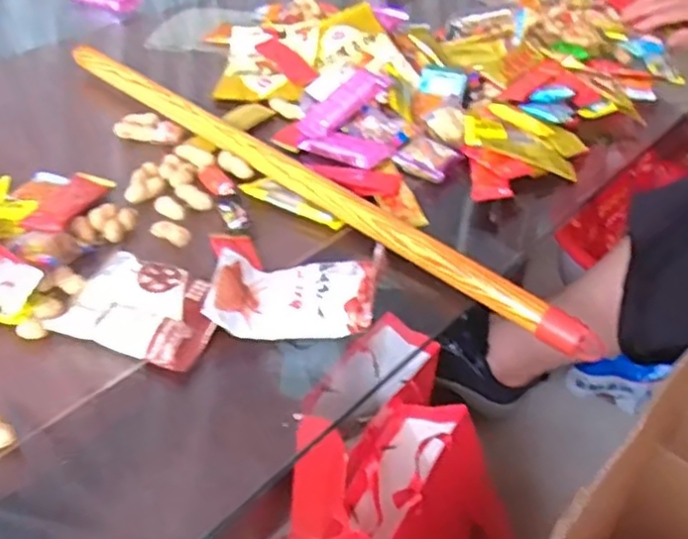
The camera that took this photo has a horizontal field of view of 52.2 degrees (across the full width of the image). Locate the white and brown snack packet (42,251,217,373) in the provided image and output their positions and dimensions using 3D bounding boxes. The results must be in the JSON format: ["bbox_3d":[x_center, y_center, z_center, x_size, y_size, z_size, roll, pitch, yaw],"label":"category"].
[{"bbox_3d":[-0.139,0.032,0.501,0.100,0.027,0.078,15,42,12],"label":"white and brown snack packet"}]

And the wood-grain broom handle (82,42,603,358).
[{"bbox_3d":[-0.051,-0.089,0.625,0.600,0.022,0.019,30,47,28],"label":"wood-grain broom handle"}]

